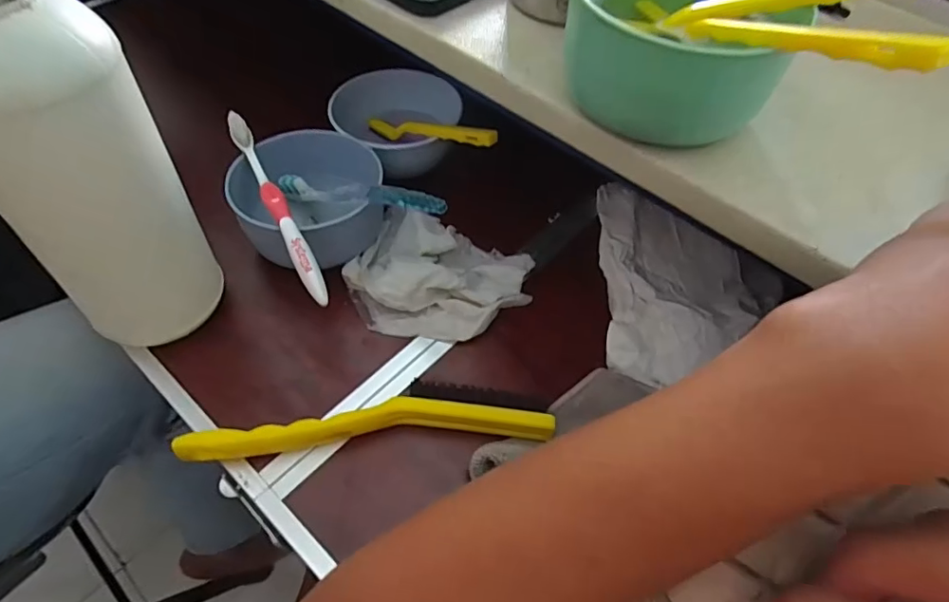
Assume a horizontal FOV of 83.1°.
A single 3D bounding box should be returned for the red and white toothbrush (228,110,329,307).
[{"bbox_3d":[-0.136,-0.067,0.366,0.014,0.021,0.177,-23,60,-19],"label":"red and white toothbrush"}]

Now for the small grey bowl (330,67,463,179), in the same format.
[{"bbox_3d":[-0.062,-0.154,0.474,0.102,0.048,0.111,2,55,-3],"label":"small grey bowl"}]

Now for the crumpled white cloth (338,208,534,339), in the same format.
[{"bbox_3d":[-0.027,-0.019,0.393,0.123,0.029,0.100,20,56,10],"label":"crumpled white cloth"}]

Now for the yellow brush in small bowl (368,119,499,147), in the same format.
[{"bbox_3d":[-0.036,-0.141,0.444,0.020,0.015,0.167,-35,36,-25],"label":"yellow brush in small bowl"}]

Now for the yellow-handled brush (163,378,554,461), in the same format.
[{"bbox_3d":[-0.061,0.071,0.330,0.216,0.023,0.040,-2,55,-6],"label":"yellow-handled brush"}]

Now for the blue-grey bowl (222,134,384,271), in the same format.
[{"bbox_3d":[-0.122,-0.075,0.407,0.107,0.065,0.108,2,55,-3],"label":"blue-grey bowl"}]

